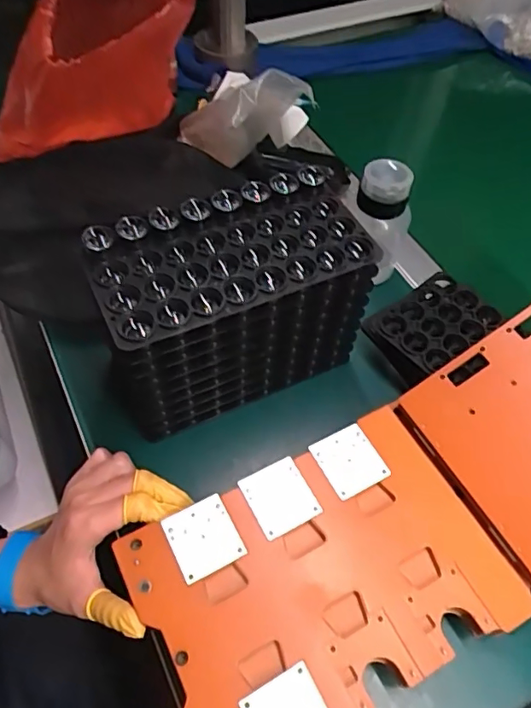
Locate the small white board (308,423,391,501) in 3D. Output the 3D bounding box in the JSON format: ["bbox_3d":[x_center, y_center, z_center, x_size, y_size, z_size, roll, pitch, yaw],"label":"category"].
[{"bbox_3d":[0.063,0.081,0.402,0.044,0.004,0.048,-26,66,-14],"label":"small white board"}]

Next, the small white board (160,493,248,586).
[{"bbox_3d":[-0.043,0.126,0.364,0.044,0.004,0.046,-23,59,-16],"label":"small white board"}]

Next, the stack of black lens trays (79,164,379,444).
[{"bbox_3d":[-0.024,-0.037,0.420,0.194,0.154,0.088,-22,59,-15],"label":"stack of black lens trays"}]

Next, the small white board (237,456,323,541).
[{"bbox_3d":[0.010,0.103,0.383,0.044,0.004,0.047,-25,60,-17],"label":"small white board"}]

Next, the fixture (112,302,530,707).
[{"bbox_3d":[0.136,0.089,0.359,0.442,0.055,0.161,-31,60,-3],"label":"fixture"}]

